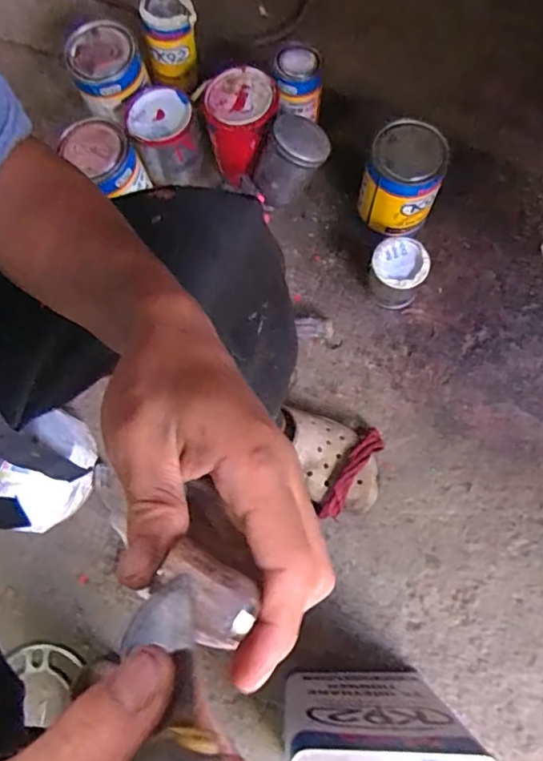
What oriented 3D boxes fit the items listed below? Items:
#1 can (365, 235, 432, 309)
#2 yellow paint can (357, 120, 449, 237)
[{"bbox_3d":[0.172,-0.149,0.773,0.073,0.077,0.073,0,74,-1],"label":"can"},{"bbox_3d":[0.185,-0.278,0.790,0.099,0.135,0.102,0,74,-1],"label":"yellow paint can"}]

